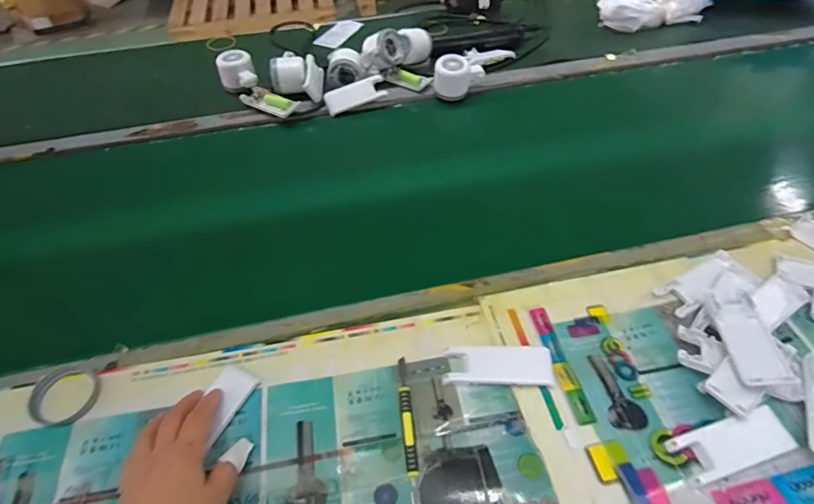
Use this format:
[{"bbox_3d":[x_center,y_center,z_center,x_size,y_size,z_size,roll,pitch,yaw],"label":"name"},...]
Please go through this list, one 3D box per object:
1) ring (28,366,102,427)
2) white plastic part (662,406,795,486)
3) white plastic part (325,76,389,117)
[{"bbox_3d":[-0.330,0.137,0.452,0.064,0.010,0.058,9,50,11],"label":"ring"},{"bbox_3d":[0.273,0.162,0.394,0.099,0.011,0.038,-15,50,-10],"label":"white plastic part"},{"bbox_3d":[-0.086,-0.265,0.794,0.105,0.038,0.026,-22,10,-5],"label":"white plastic part"}]

